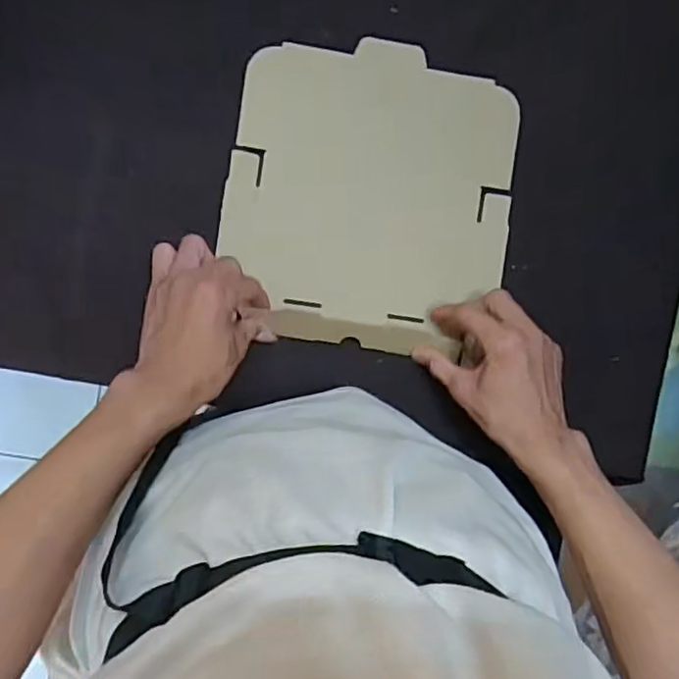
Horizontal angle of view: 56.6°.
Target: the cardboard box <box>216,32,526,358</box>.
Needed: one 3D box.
[{"bbox_3d":[0.029,-0.130,0.573,0.250,0.025,0.263,7,90,-4],"label":"cardboard box"}]

